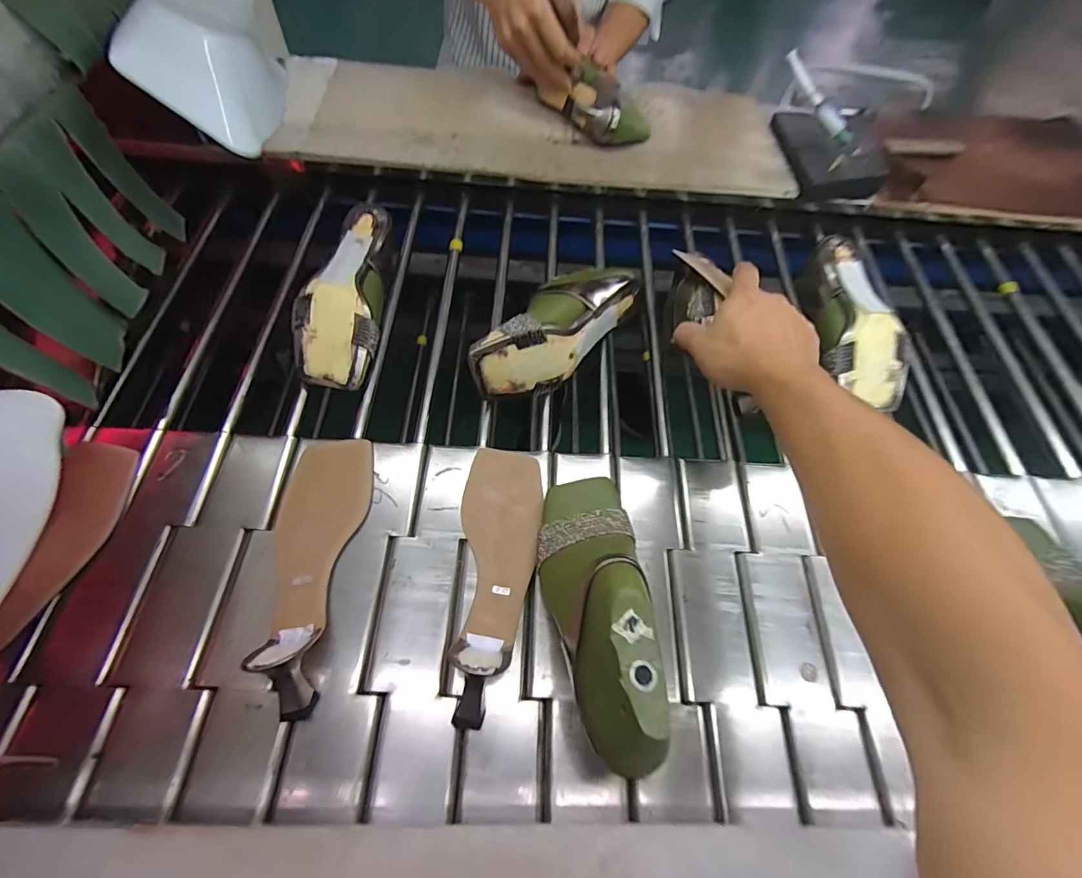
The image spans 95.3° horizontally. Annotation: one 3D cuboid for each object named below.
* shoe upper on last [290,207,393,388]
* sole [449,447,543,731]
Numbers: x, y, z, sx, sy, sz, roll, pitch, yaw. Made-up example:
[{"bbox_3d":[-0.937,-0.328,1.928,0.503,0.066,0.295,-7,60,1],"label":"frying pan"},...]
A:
[{"bbox_3d":[-0.215,-0.160,0.546,0.078,0.066,0.212,3,59,-2],"label":"shoe upper on last"},{"bbox_3d":[-0.041,0.106,0.419,0.074,0.049,0.240,7,59,0],"label":"sole"}]

